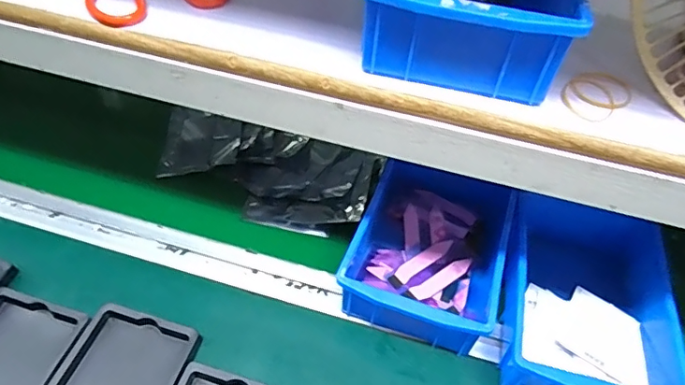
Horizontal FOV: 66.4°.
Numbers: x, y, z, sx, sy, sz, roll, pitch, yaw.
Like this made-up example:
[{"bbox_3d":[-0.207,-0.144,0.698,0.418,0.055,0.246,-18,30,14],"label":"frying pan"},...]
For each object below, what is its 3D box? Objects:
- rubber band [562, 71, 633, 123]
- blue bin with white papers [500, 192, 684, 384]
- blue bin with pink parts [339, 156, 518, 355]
[{"bbox_3d":[0.167,-0.065,0.346,0.053,0.005,0.038,-28,55,-26],"label":"rubber band"},{"bbox_3d":[0.214,0.099,0.474,0.146,0.064,0.190,15,50,9],"label":"blue bin with white papers"},{"bbox_3d":[0.086,0.051,0.504,0.132,0.062,0.185,21,51,13],"label":"blue bin with pink parts"}]

